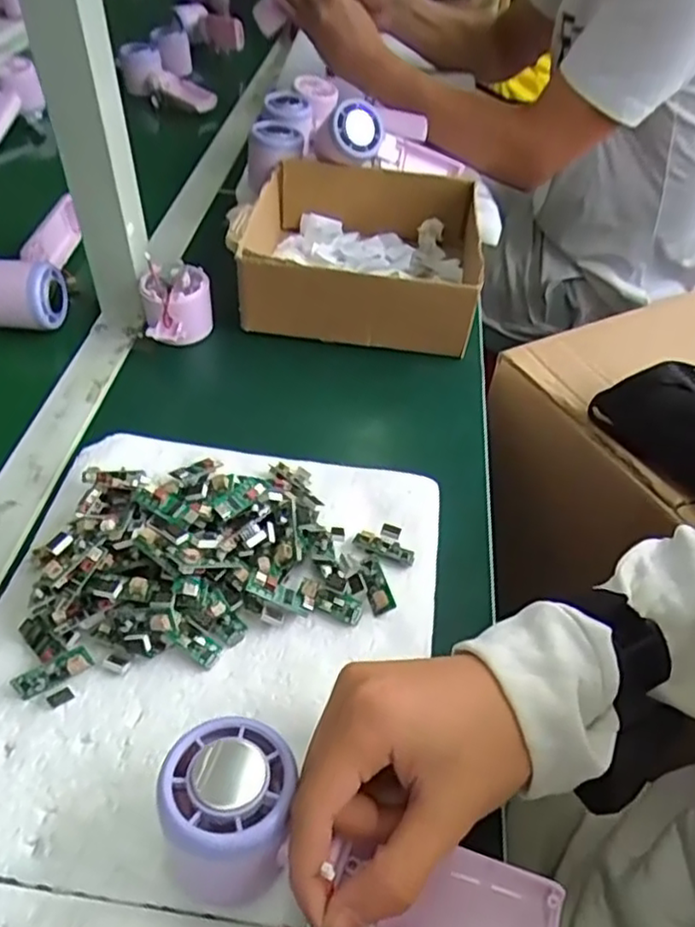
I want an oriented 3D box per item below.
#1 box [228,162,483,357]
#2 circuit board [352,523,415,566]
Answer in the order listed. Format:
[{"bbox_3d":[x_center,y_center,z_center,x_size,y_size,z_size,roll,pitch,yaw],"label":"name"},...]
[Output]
[{"bbox_3d":[0.009,-0.207,0.629,0.219,0.071,0.220,6,47,2],"label":"box"},{"bbox_3d":[0.025,0.050,0.422,0.038,0.010,0.022,15,48,9],"label":"circuit board"}]

